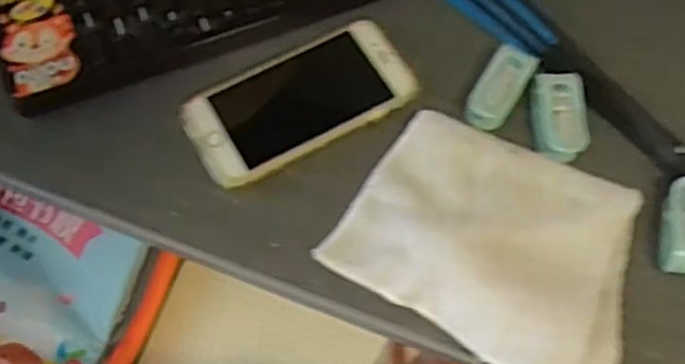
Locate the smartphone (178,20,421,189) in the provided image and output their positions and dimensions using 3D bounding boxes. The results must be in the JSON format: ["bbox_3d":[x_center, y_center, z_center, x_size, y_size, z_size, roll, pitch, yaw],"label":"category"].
[{"bbox_3d":[-0.027,-0.053,0.459,0.140,0.004,0.071,-26,68,-12],"label":"smartphone"}]

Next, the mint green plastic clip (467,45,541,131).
[{"bbox_3d":[0.098,-0.059,0.457,0.026,0.013,0.056,33,83,14],"label":"mint green plastic clip"}]

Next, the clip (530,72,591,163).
[{"bbox_3d":[0.134,-0.040,0.450,0.028,0.018,0.055,-2,65,-1],"label":"clip"}]

